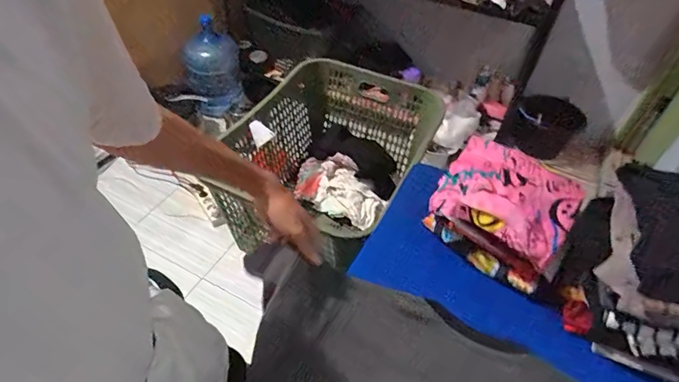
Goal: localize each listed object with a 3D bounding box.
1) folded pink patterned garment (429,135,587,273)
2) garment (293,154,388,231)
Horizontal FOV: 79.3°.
[{"bbox_3d":[0.264,0.007,0.651,0.203,0.054,0.176,33,52,25],"label":"folded pink patterned garment"},{"bbox_3d":[-0.008,-0.006,1.151,0.280,0.119,0.126,29,51,23],"label":"garment"}]

